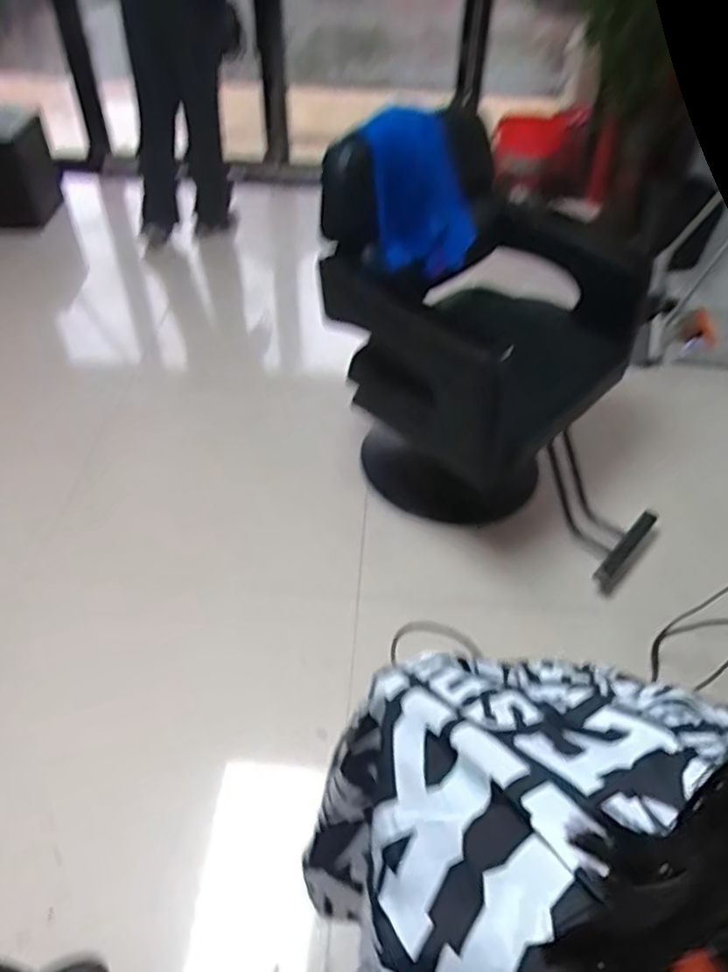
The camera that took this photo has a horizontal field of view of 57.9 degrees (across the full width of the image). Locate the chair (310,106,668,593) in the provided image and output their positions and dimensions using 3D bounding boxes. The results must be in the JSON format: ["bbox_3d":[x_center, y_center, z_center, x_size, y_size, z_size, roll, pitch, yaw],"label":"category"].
[{"bbox_3d":[0.362,-0.319,1.538,0.845,0.821,0.565,29,52,24],"label":"chair"}]

